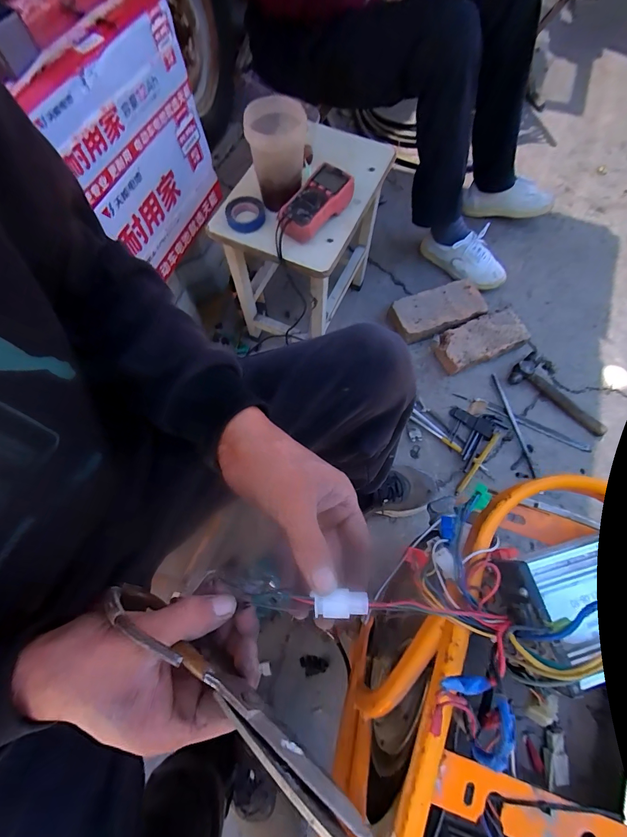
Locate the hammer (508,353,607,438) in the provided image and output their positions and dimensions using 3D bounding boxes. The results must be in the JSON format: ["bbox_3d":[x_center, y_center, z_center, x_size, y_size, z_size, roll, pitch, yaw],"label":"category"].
[{"bbox_3d":[0.626,-0.061,0.879,0.259,0.029,0.099,36,72,11],"label":"hammer"}]

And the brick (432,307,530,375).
[{"bbox_3d":[0.432,-0.202,0.908,0.253,0.060,0.108,-24,70,-7],"label":"brick"}]

